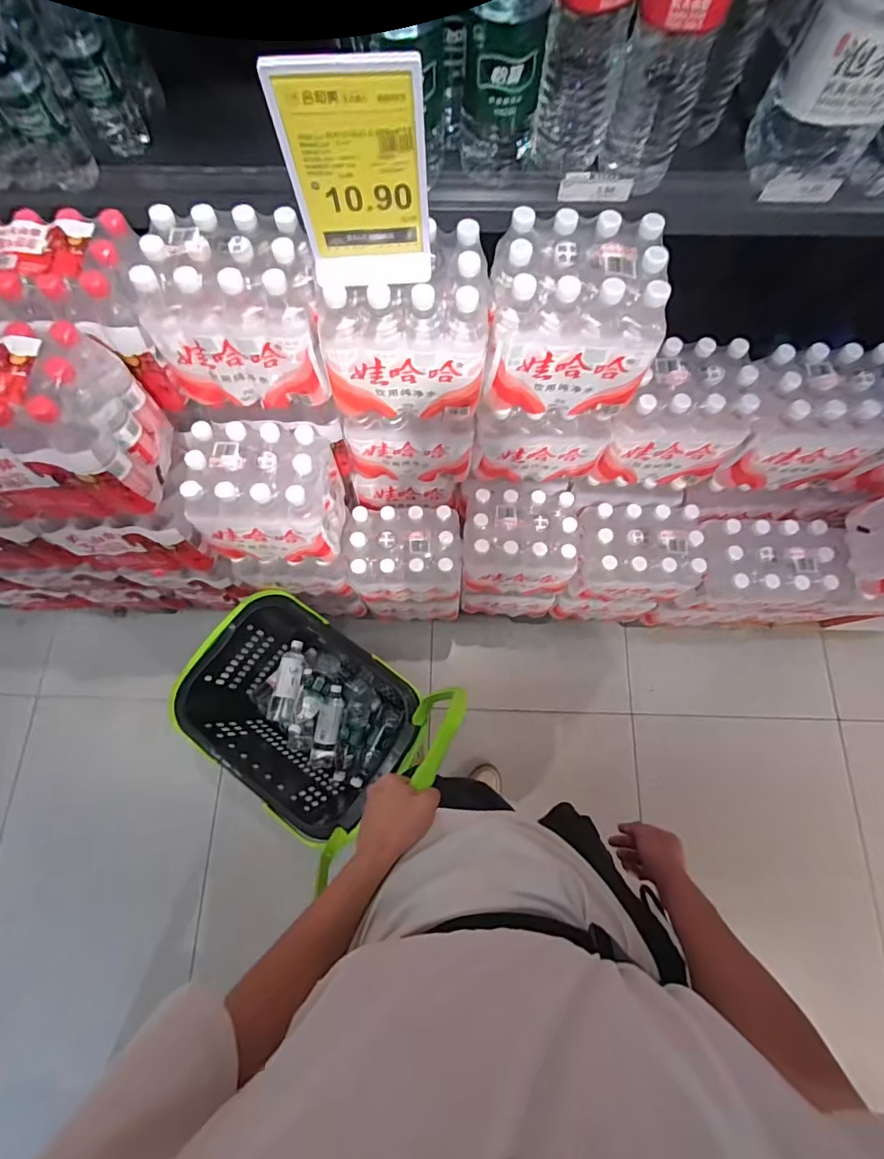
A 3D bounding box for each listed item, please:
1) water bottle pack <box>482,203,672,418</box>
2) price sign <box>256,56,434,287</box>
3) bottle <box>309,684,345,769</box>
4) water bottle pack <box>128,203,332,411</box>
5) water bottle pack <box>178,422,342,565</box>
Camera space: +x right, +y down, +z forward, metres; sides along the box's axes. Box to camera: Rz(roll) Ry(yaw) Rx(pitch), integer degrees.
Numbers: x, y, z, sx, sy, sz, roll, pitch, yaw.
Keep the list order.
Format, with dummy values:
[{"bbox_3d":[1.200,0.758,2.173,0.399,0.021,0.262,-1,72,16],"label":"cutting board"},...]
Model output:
[{"bbox_3d":[0.198,-0.396,0.763,0.231,0.221,0.169,3,73,2],"label":"water bottle pack"},{"bbox_3d":[-0.094,-0.449,0.565,0.152,0.232,0.036,-4,73,0],"label":"price sign"},{"bbox_3d":[-0.311,0.407,1.371,0.066,0.053,0.226,11,88,5],"label":"bottle"},{"bbox_3d":[-0.311,-0.414,0.779,0.250,0.228,0.168,1,73,2],"label":"water bottle pack"},{"bbox_3d":[-0.326,-0.164,0.929,0.242,0.211,0.189,4,73,3],"label":"water bottle pack"}]

